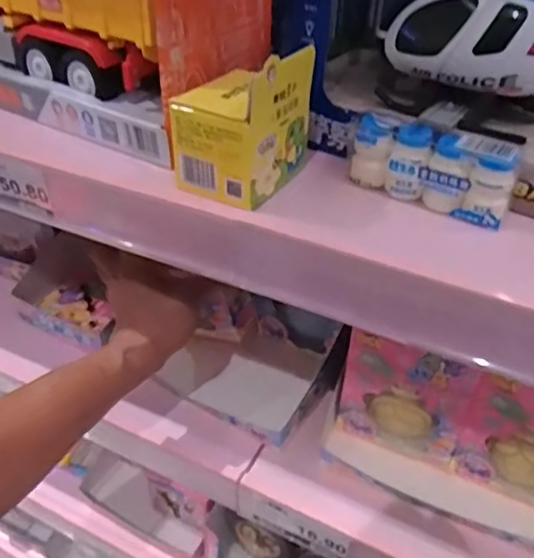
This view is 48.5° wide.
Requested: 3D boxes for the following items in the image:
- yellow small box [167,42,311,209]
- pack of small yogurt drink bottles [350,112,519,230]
[{"bbox_3d":[-0.017,-0.105,0.387,0.063,0.085,0.077,23,42,25],"label":"yellow small box"},{"bbox_3d":[0.104,-0.071,0.380,0.102,0.046,0.020,21,42,24],"label":"pack of small yogurt drink bottles"}]

